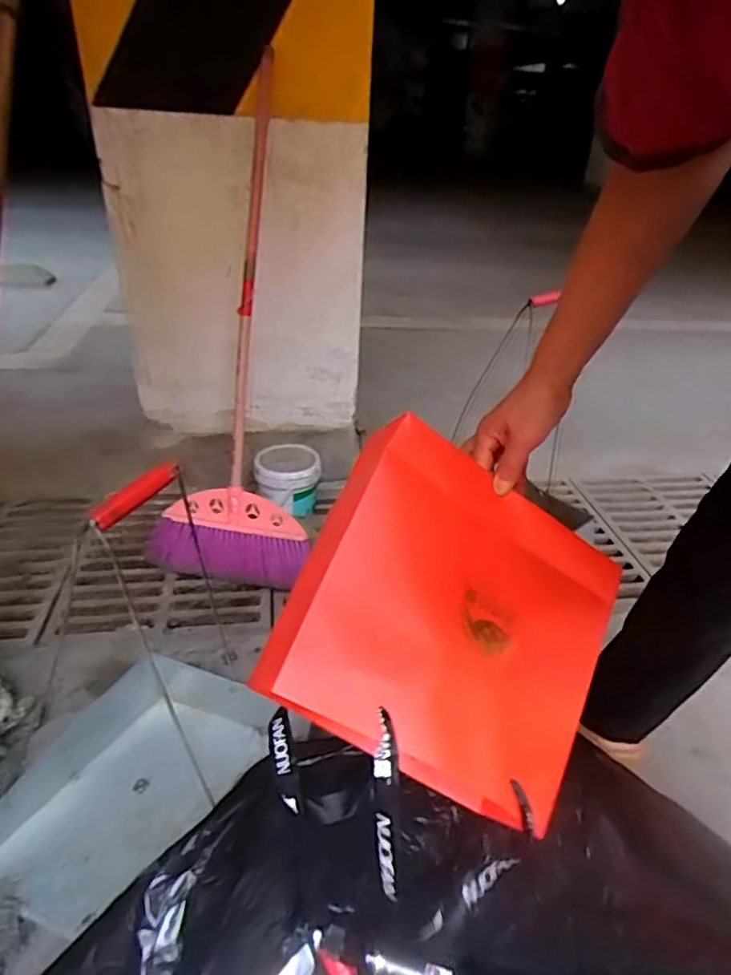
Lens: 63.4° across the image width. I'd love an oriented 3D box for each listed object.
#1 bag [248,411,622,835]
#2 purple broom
[{"bbox_3d":[0.073,0.106,0.510,0.270,0.077,0.255,33,59,-12],"label":"bag"},{"bbox_3d":[-0.248,-0.296,1.124,0.304,0.946,0.135,4,3,-1],"label":"purple broom"}]

